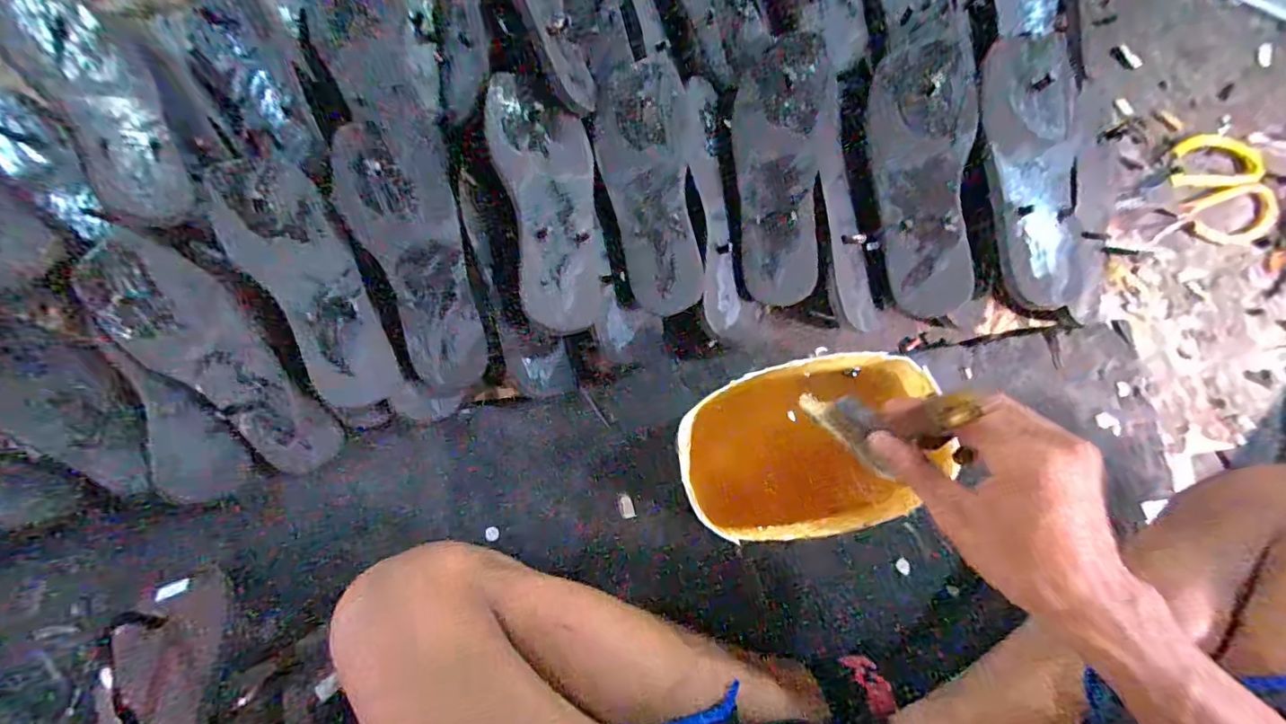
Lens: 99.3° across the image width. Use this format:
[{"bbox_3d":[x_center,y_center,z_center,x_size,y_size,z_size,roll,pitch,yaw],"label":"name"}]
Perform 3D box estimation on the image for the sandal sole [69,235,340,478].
[{"bbox_3d":[-0.366,-0.007,0.465,0.265,0.033,0.091,38,80,7],"label":"sandal sole"}]

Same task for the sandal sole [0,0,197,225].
[{"bbox_3d":[-0.456,-0.218,0.468,0.078,0.025,0.205,-26,98,-6],"label":"sandal sole"}]

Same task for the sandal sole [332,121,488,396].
[{"bbox_3d":[-0.202,-0.095,0.494,0.093,0.030,0.245,-17,91,-4],"label":"sandal sole"}]

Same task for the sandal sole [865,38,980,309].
[{"bbox_3d":[0.255,-0.174,0.504,0.088,0.020,0.251,1,88,21],"label":"sandal sole"}]

